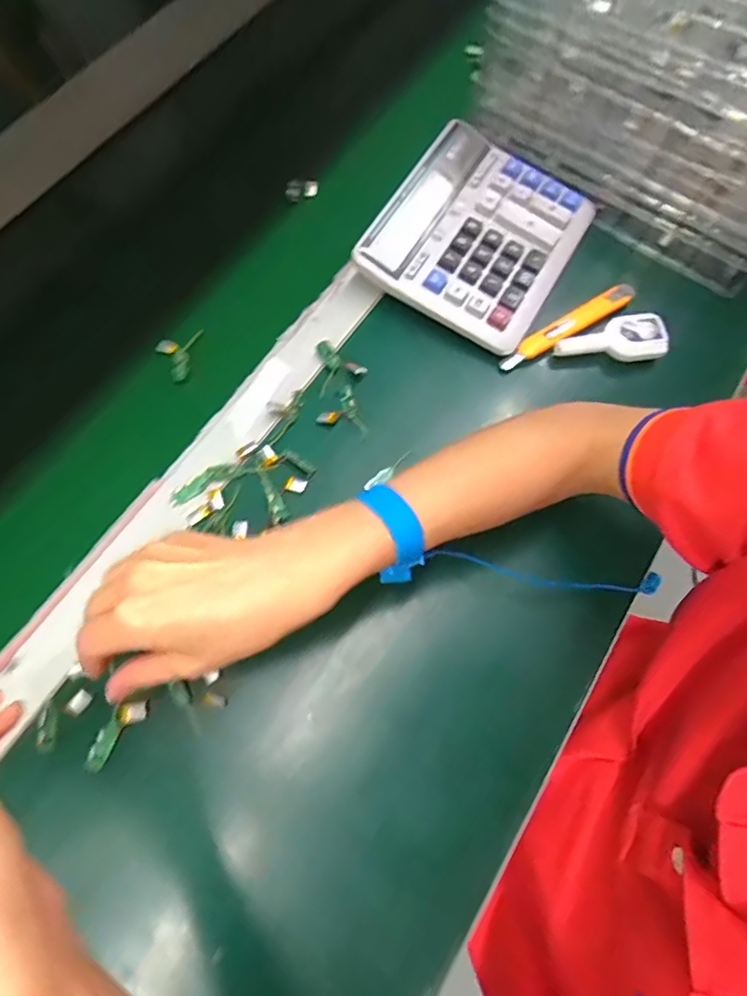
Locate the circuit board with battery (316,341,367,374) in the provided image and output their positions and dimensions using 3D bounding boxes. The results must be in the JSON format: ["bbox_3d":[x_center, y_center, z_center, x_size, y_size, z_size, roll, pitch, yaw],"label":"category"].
[{"bbox_3d":[-0.029,-0.114,0.456,0.050,0.010,0.015,37,73,12],"label":"circuit board with battery"}]

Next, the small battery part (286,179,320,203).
[{"bbox_3d":[-0.070,-0.306,0.538,0.032,0.020,0.013,-7,68,-5],"label":"small battery part"}]

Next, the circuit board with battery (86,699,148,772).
[{"bbox_3d":[-0.169,0.153,0.357,0.017,0.012,0.049,37,73,12],"label":"circuit board with battery"}]

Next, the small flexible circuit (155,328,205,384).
[{"bbox_3d":[-0.162,-0.122,0.469,0.042,0.013,0.047,-21,71,-9],"label":"small flexible circuit"}]

